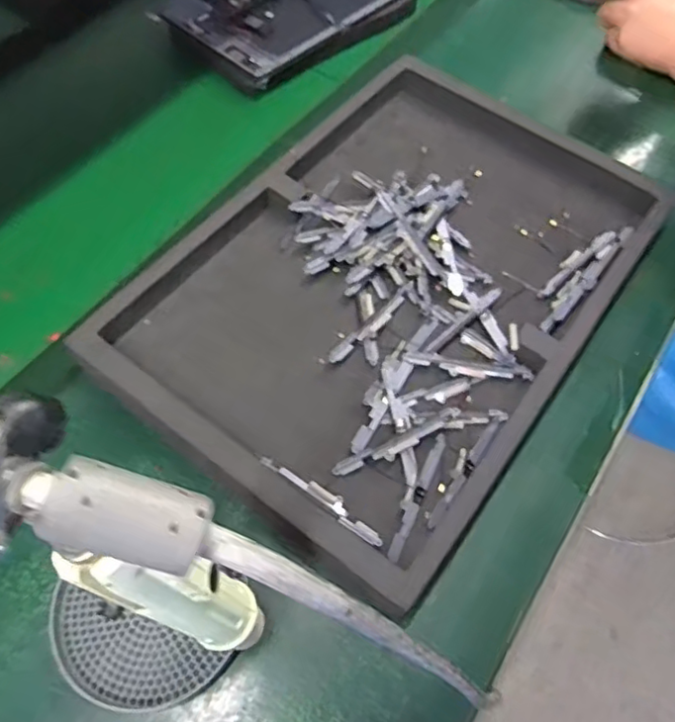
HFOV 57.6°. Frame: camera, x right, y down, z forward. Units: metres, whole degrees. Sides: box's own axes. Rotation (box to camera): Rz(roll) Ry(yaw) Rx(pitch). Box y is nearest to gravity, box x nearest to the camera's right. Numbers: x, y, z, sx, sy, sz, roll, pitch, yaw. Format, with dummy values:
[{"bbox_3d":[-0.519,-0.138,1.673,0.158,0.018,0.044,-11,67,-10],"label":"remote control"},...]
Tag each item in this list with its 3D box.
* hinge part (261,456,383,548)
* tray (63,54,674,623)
[{"bbox_3d":[-0.009,0.090,0.407,0.094,0.009,0.014,33,65,16],"label":"hinge part"},{"bbox_3d":[0.064,-0.072,0.497,0.307,0.039,0.447,35,65,17],"label":"tray"}]

